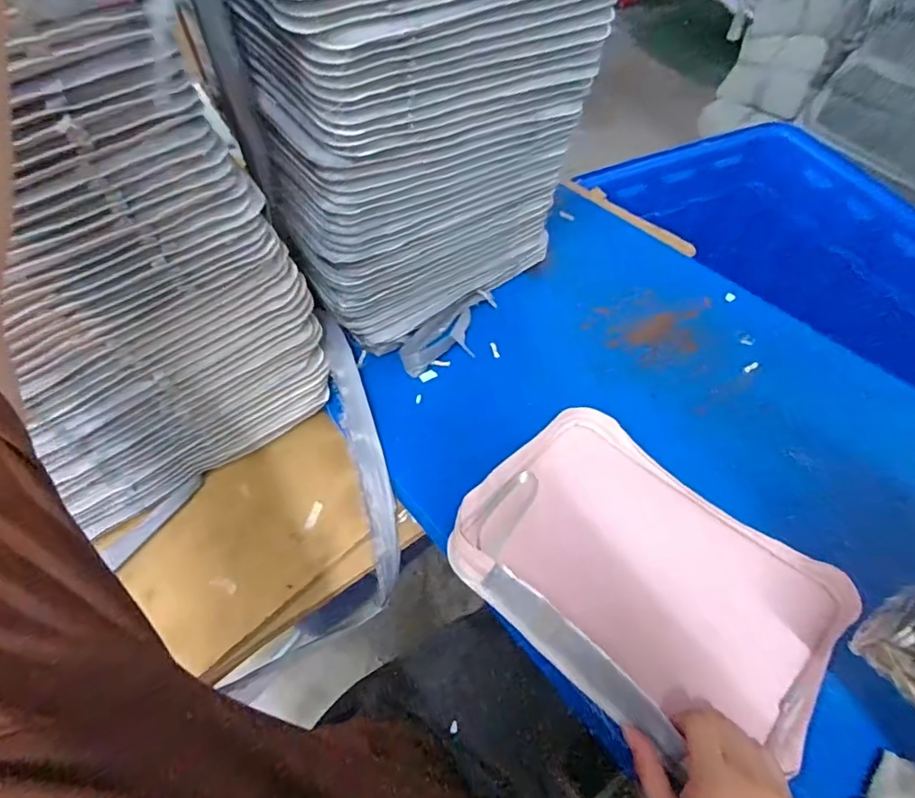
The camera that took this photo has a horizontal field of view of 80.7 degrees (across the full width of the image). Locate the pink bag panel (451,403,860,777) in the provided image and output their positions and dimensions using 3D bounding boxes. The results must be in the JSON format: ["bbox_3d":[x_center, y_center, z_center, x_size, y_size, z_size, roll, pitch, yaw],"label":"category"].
[{"bbox_3d":[0.170,0.161,0.507,0.319,0.034,0.226,40,63,22],"label":"pink bag panel"}]

